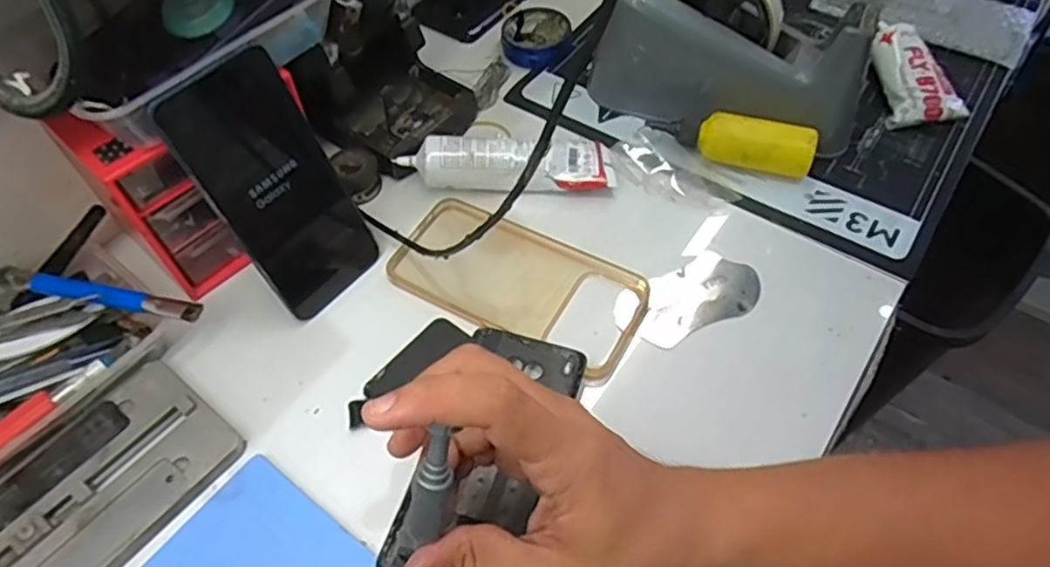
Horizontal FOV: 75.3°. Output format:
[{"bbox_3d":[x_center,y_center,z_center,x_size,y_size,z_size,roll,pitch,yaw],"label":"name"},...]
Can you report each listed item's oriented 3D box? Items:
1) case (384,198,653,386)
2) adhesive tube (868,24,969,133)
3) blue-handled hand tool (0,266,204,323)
[{"bbox_3d":[-0.005,-0.002,0.463,0.171,0.012,0.083,26,59,17],"label":"case"},{"bbox_3d":[0.317,-0.171,0.551,0.061,0.038,0.103,2,55,2],"label":"adhesive tube"},{"bbox_3d":[-0.266,0.005,0.420,0.138,0.008,0.015,10,55,7],"label":"blue-handled hand tool"}]

